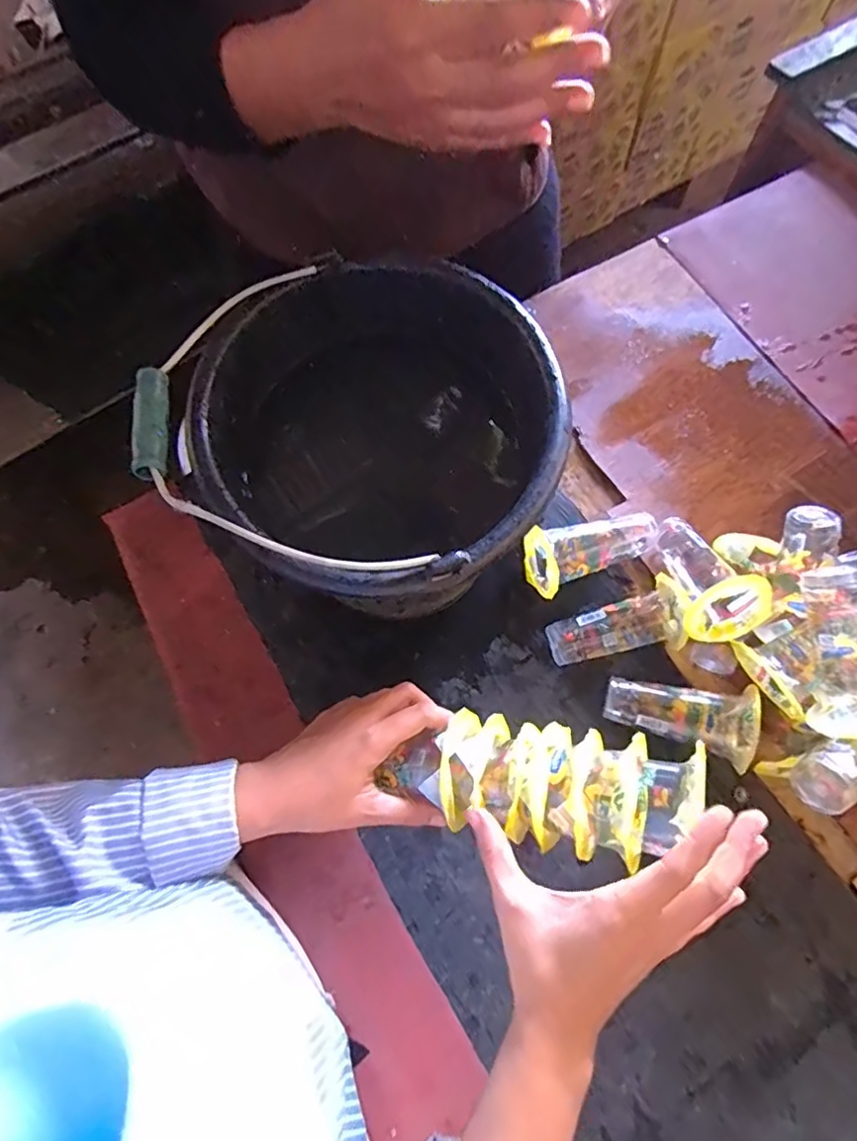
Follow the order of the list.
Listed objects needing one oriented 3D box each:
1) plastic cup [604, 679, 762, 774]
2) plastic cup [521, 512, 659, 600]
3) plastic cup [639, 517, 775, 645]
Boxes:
[{"bbox_3d":[0.219,0.125,0.521,0.120,0.061,0.063,14,70,6],"label":"plastic cup"},{"bbox_3d":[0.157,-0.026,0.584,0.125,0.054,0.061,-25,71,-8],"label":"plastic cup"},{"bbox_3d":[0.249,0.004,0.552,0.074,0.073,0.122,-12,34,-4],"label":"plastic cup"}]

